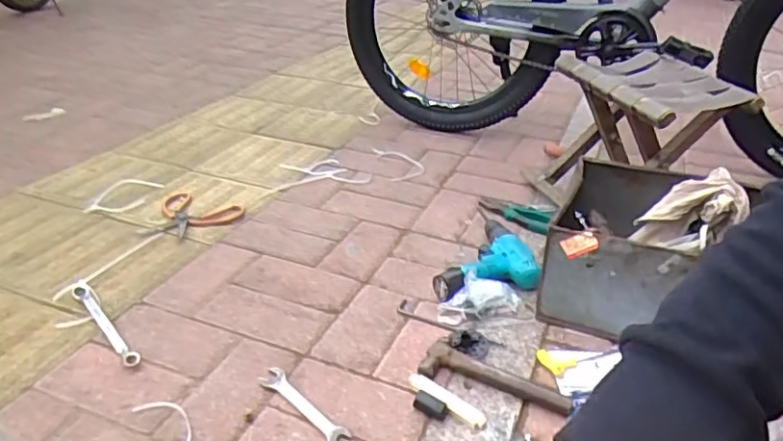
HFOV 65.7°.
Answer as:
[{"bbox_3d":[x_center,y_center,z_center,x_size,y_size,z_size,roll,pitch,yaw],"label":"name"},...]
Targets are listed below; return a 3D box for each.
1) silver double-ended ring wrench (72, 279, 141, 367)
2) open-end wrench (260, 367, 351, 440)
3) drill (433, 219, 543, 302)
[{"bbox_3d":[-0.414,0.144,0.870,0.025,0.015,0.211,-23,39,-37],"label":"silver double-ended ring wrench"},{"bbox_3d":[-0.110,0.235,0.770,0.154,0.005,0.031,26,37,34],"label":"open-end wrench"},{"bbox_3d":[0.143,0.059,1.055,0.193,0.058,0.184,-8,32,-19],"label":"drill"}]

